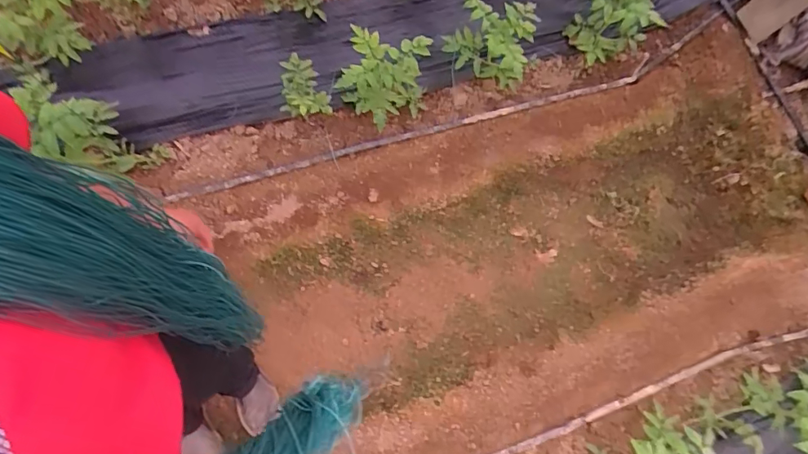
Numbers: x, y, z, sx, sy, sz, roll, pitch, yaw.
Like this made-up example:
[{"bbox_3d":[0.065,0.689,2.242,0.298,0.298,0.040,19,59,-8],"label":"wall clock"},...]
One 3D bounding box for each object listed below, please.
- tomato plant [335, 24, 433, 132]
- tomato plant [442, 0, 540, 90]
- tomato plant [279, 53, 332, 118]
[{"bbox_3d":[-0.063,-0.423,1.421,0.207,0.243,0.220,33,73,4],"label":"tomato plant"},{"bbox_3d":[0.289,-0.620,1.574,0.262,0.199,0.237,24,72,1],"label":"tomato plant"},{"bbox_3d":[-0.284,-0.366,1.389,0.131,0.183,0.169,-16,76,-11],"label":"tomato plant"}]

